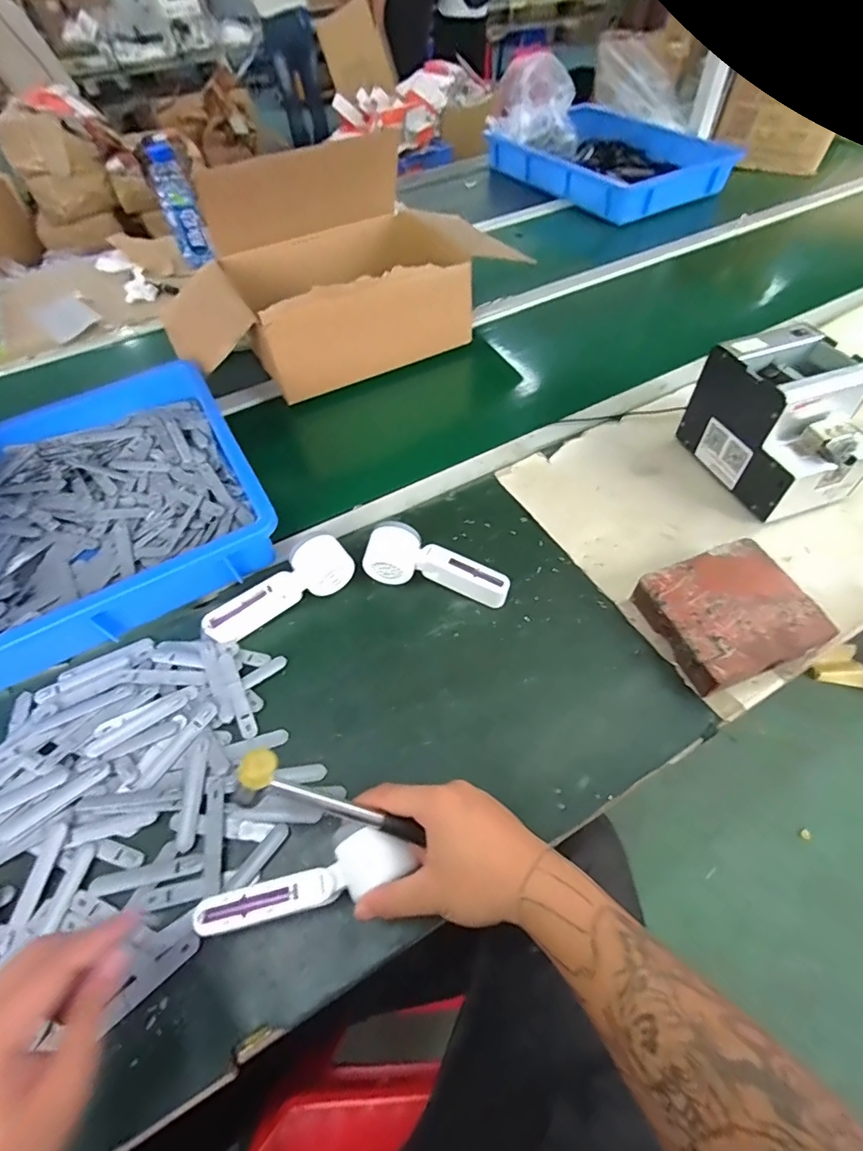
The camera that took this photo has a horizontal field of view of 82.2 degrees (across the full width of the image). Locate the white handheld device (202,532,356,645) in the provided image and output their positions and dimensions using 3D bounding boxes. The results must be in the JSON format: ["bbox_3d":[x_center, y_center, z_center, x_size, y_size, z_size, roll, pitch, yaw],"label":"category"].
[{"bbox_3d":[-0.174,0.016,0.566,0.177,0.056,0.048,-29,58,-15],"label":"white handheld device"}]

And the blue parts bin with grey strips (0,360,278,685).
[{"bbox_3d":[-0.504,-0.047,0.584,0.559,0.103,0.391,-27,58,-14],"label":"blue parts bin with grey strips"}]

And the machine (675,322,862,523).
[{"bbox_3d":[0.430,-0.185,0.606,0.134,0.145,0.178,-16,55,-7],"label":"machine"}]

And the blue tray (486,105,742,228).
[{"bbox_3d":[0.437,-1.047,1.246,0.357,0.092,0.520,-28,58,-15],"label":"blue tray"}]

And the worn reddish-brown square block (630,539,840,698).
[{"bbox_3d":[0.310,0.041,0.519,0.148,0.046,0.129,-19,56,-9],"label":"worn reddish-brown square block"}]

